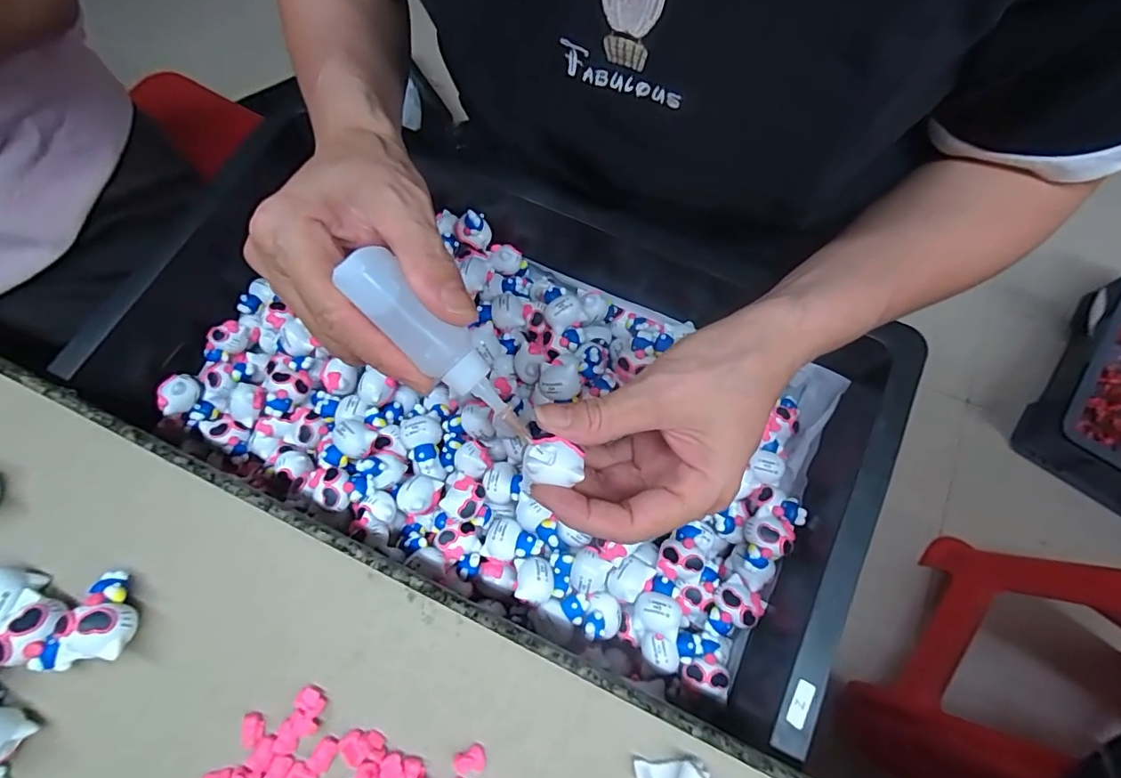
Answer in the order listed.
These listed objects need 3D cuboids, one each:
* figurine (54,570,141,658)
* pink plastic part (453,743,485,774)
[{"bbox_3d":[-0.195,0.096,0.216,0.025,0.020,0.034,-22,72,-6],"label":"figurine"},{"bbox_3d":[-0.036,0.149,0.206,0.013,0.004,0.009,-22,72,-6],"label":"pink plastic part"}]

